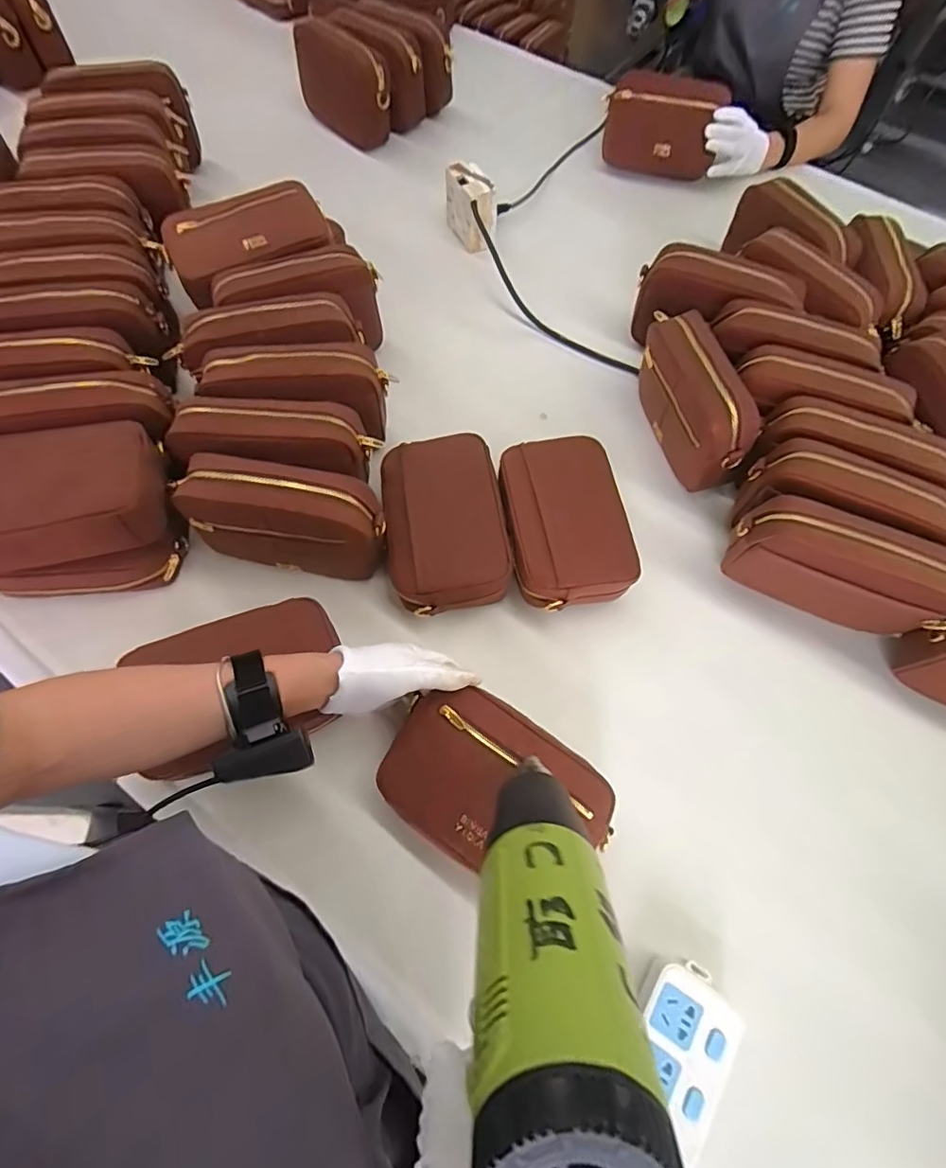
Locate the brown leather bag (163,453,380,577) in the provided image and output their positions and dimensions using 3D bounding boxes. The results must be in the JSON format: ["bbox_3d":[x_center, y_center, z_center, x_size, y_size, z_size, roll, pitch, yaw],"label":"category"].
[{"bbox_3d":[-0.191,-0.065,0.540,0.199,0.119,0.064,8,65,1],"label":"brown leather bag"}]

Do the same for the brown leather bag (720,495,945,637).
[{"bbox_3d":[0.363,-0.012,0.539,0.199,0.140,0.061,23,67,8],"label":"brown leather bag"}]

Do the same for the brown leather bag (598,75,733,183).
[{"bbox_3d":[0.323,-0.786,0.909,0.182,0.117,0.068,8,65,1],"label":"brown leather bag"}]

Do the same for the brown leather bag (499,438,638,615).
[{"bbox_3d":[0.099,-0.068,0.596,0.128,0.058,0.195,-8,66,-6],"label":"brown leather bag"}]

